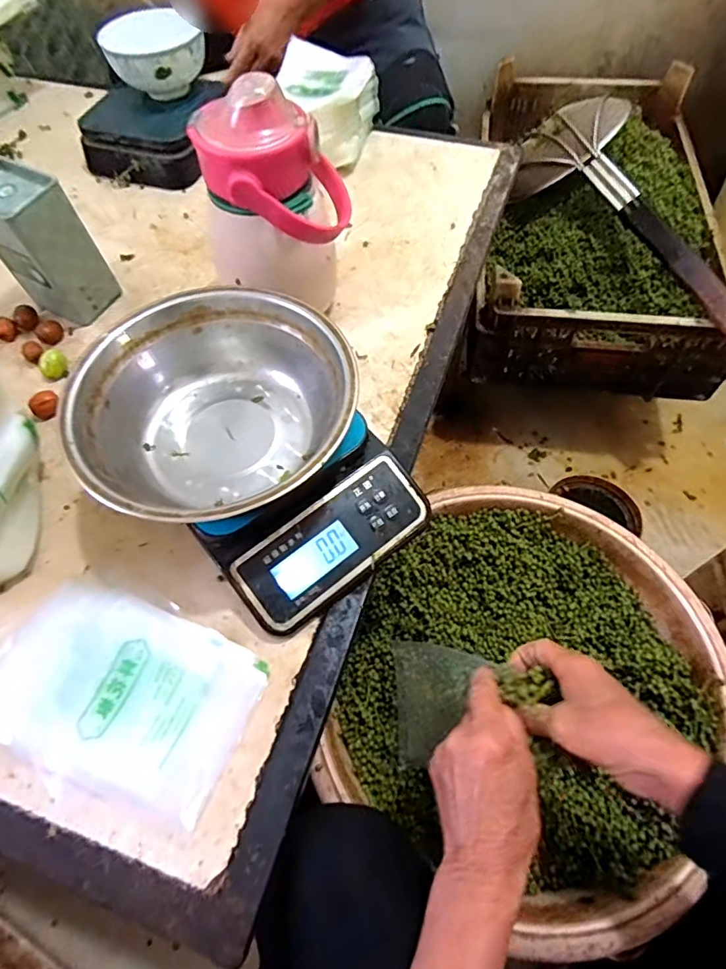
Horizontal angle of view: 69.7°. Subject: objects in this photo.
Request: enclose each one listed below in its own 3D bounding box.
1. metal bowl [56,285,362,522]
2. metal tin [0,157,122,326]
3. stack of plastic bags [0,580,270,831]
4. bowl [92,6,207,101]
[{"bbox_3d":[-0.099,-0.048,0.366,0.181,0.058,0.181,-1,60,1],"label":"metal bowl"},{"bbox_3d":[-0.306,-0.223,0.497,0.086,0.119,0.063,25,64,15],"label":"metal tin"},{"bbox_3d":[-0.167,0.132,0.348,0.188,0.017,0.111,17,62,11],"label":"stack of plastic bags"},{"bbox_3d":[-0.248,-0.516,0.628,0.116,0.069,0.102,-25,63,-12],"label":"bowl"}]

